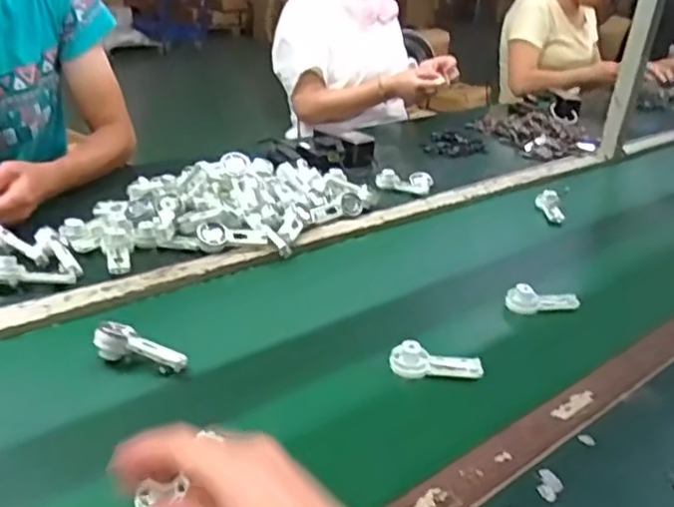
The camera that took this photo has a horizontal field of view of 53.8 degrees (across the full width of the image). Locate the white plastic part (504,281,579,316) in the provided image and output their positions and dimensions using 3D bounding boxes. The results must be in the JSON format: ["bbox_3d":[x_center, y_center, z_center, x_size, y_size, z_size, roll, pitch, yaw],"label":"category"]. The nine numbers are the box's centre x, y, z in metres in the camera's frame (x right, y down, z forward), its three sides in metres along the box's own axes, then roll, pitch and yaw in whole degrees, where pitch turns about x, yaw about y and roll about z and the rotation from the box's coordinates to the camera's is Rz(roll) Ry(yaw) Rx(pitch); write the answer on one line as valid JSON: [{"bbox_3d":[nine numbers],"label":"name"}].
[{"bbox_3d":[0.255,0.058,0.827,0.091,0.036,0.032,-3,28,-18],"label":"white plastic part"}]

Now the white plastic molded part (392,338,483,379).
[{"bbox_3d":[0.104,0.111,0.686,0.093,0.031,0.026,3,27,-6],"label":"white plastic molded part"}]

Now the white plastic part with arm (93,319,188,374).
[{"bbox_3d":[-0.193,0.093,0.657,0.091,0.030,0.031,10,27,7],"label":"white plastic part with arm"}]

